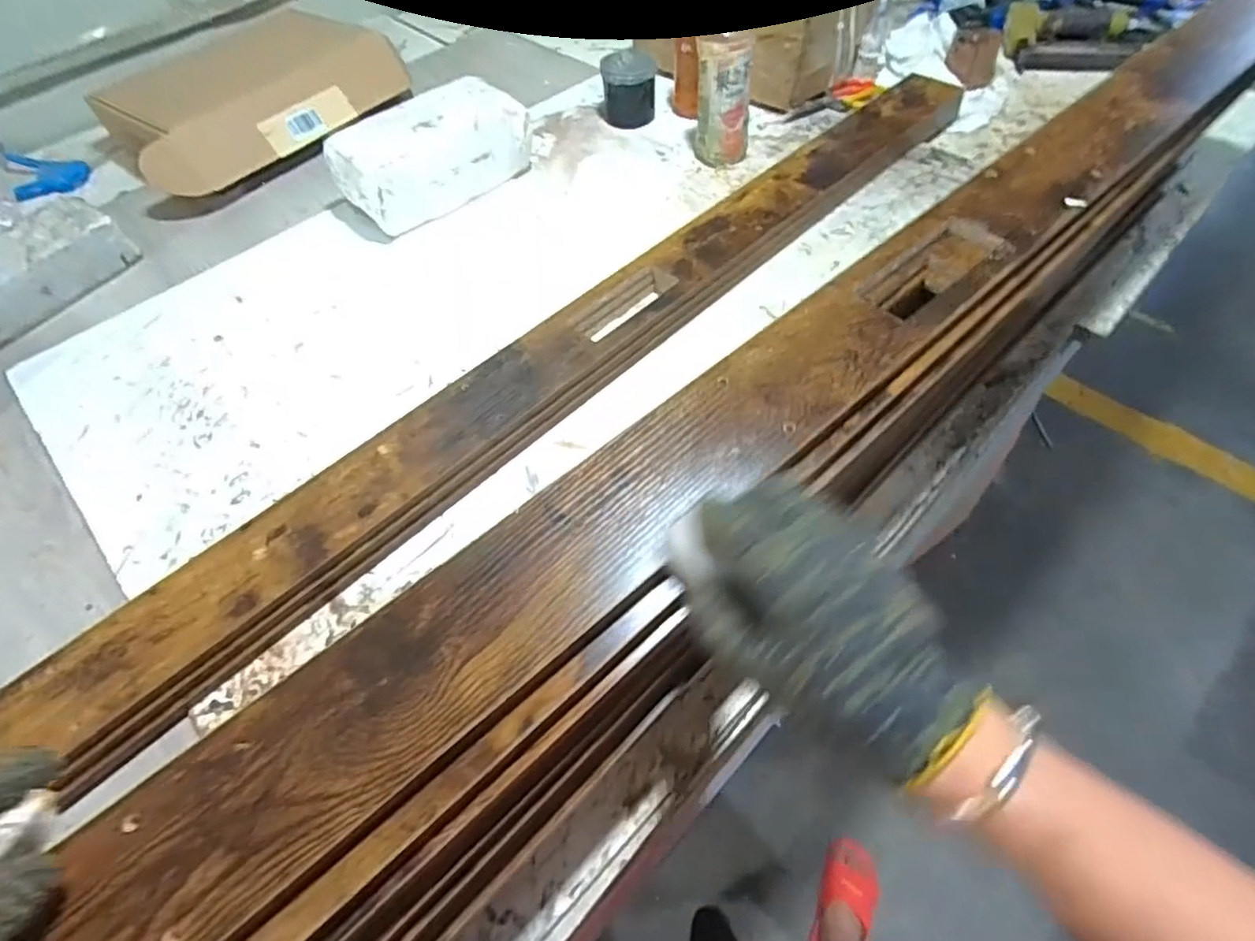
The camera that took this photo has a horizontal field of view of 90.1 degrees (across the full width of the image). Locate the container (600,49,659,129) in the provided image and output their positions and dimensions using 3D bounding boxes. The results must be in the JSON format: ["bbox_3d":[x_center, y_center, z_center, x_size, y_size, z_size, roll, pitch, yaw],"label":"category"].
[{"bbox_3d":[0.003,-0.581,0.947,0.078,0.071,0.092,-2,55,2],"label":"container"}]

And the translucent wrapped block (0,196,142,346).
[{"bbox_3d":[-0.724,-0.247,0.758,0.101,0.073,0.212,22,59,18],"label":"translucent wrapped block"}]

